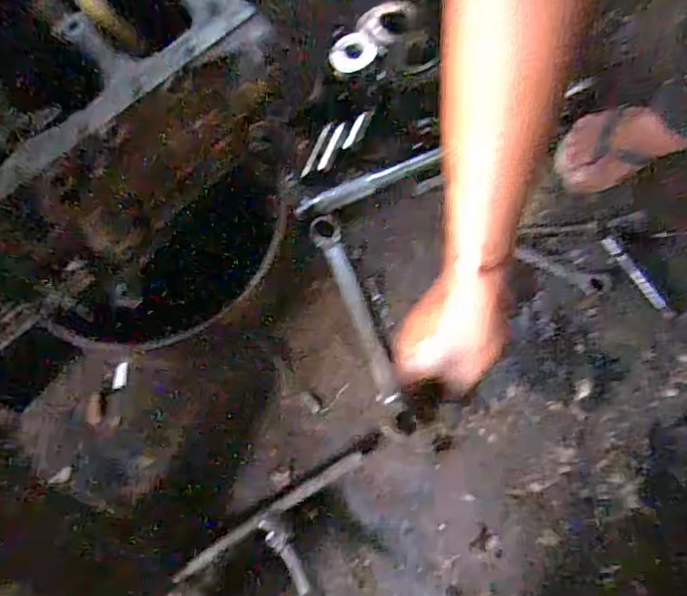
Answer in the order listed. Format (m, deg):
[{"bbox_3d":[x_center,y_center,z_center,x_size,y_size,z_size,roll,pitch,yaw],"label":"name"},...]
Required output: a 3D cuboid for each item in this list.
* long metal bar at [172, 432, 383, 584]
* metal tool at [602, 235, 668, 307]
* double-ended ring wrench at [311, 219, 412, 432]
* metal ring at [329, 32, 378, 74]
[{"bbox_3d":[-0.069,0.230,0.633,0.264,0.019,0.025,-31,72,-10],"label":"long metal bar"},{"bbox_3d":[0.369,-0.033,0.706,0.019,0.009,0.108,-33,72,-10],"label":"metal tool"},{"bbox_3d":[0.022,0.026,0.706,0.038,0.014,0.297,-20,71,-6],"label":"double-ended ring wrench"},{"bbox_3d":[0.014,-0.366,0.831,0.071,0.004,0.055,-26,85,8],"label":"metal ring"}]

